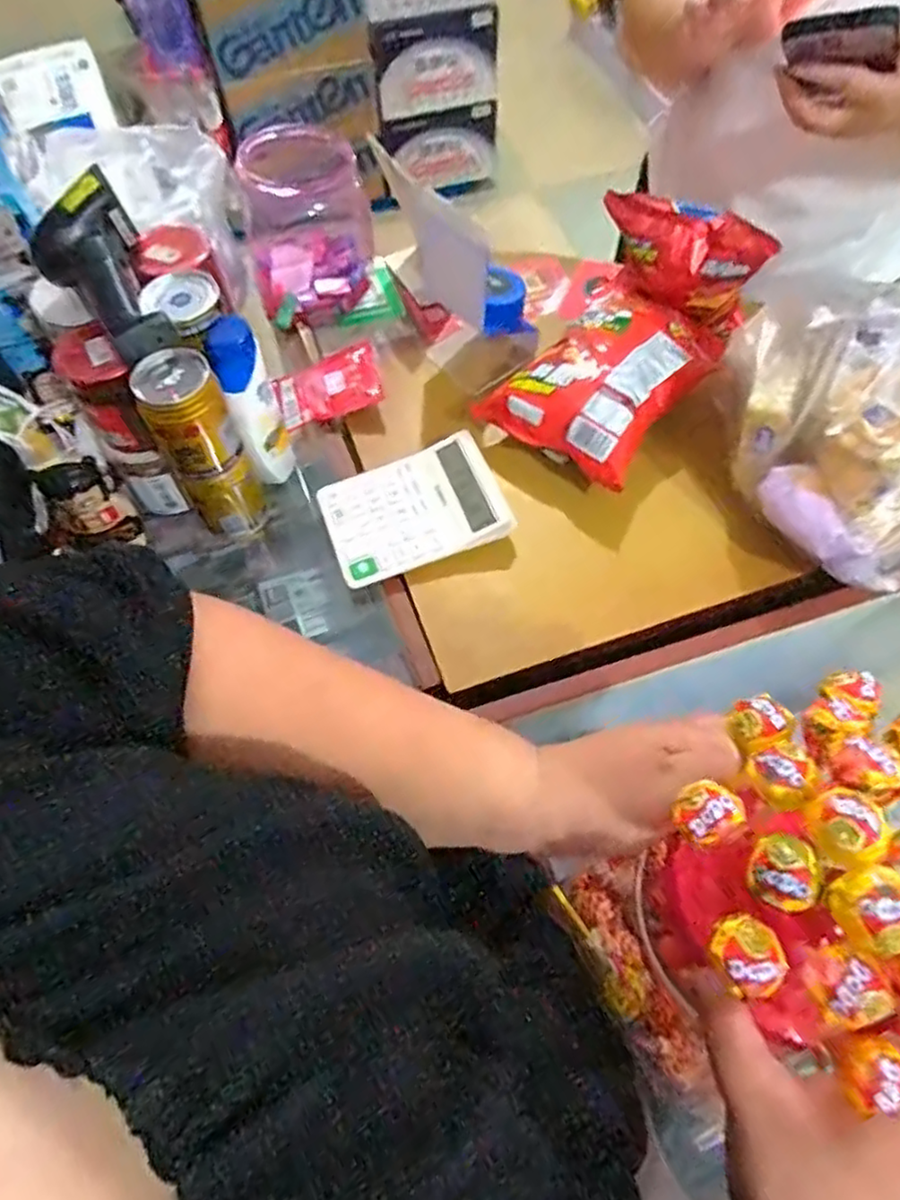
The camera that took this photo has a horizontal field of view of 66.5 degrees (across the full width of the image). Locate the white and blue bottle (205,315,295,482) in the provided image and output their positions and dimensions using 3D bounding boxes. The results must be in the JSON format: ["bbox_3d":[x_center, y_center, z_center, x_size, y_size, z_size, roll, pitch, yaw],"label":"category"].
[{"bbox_3d":[-0.177,-0.174,0.619,0.042,0.146,0.052,-19,63,-9],"label":"white and blue bottle"}]

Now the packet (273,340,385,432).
[{"bbox_3d":[-0.130,-0.226,0.728,0.110,0.014,0.085,-21,66,6],"label":"packet"}]

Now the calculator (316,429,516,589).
[{"bbox_3d":[-0.035,-0.086,0.641,0.160,0.025,0.124,-20,63,-9],"label":"calculator"}]

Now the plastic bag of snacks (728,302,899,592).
[{"bbox_3d":[0.355,-0.139,0.553,0.200,0.200,0.187,-3,62,0],"label":"plastic bag of snacks"}]

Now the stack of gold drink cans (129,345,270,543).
[{"bbox_3d":[-0.207,-0.125,0.592,0.060,0.173,0.060,-20,63,-9],"label":"stack of gold drink cans"}]

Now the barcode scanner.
[{"bbox_3d":[-0.267,-0.248,0.538,0.077,0.060,0.143,-29,78,-13],"label":"barcode scanner"}]

